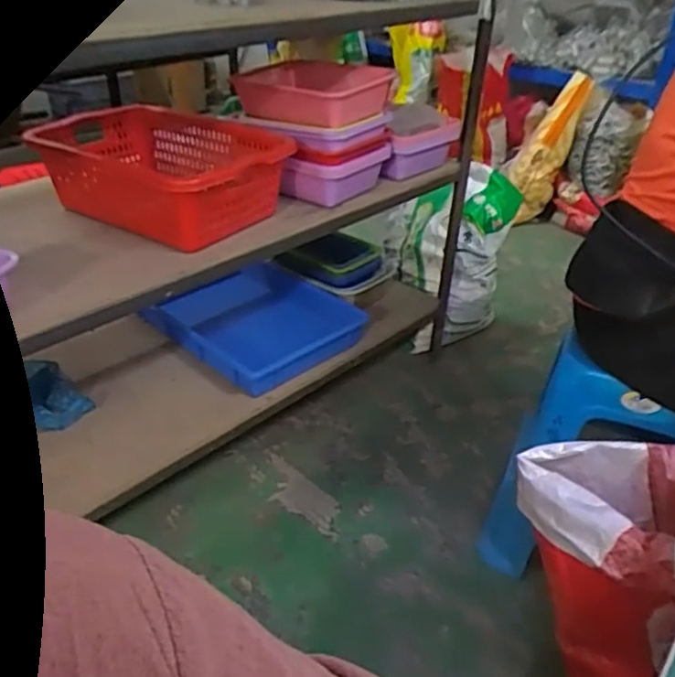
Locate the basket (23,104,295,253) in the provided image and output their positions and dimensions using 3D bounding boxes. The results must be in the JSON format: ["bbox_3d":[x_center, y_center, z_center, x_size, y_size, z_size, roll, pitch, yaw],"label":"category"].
[{"bbox_3d":[-0.323,-0.319,1.245,0.439,0.162,0.323,21,38,26],"label":"basket"}]

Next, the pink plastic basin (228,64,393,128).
[{"bbox_3d":[-0.047,-0.516,1.324,0.284,0.098,0.260,23,39,28],"label":"pink plastic basin"}]

